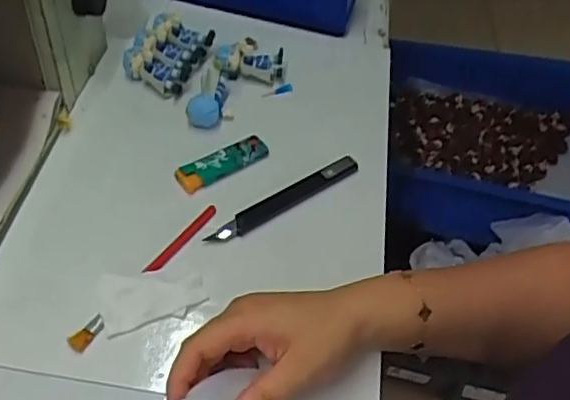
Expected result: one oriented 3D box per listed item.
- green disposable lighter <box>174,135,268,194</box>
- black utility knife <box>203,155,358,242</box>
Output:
[{"bbox_3d":[-0.050,-0.033,0.517,0.081,0.015,0.023,-29,58,-28],"label":"green disposable lighter"},{"bbox_3d":[0.001,-0.001,0.494,0.141,0.017,0.016,-27,57,-27],"label":"black utility knife"}]

